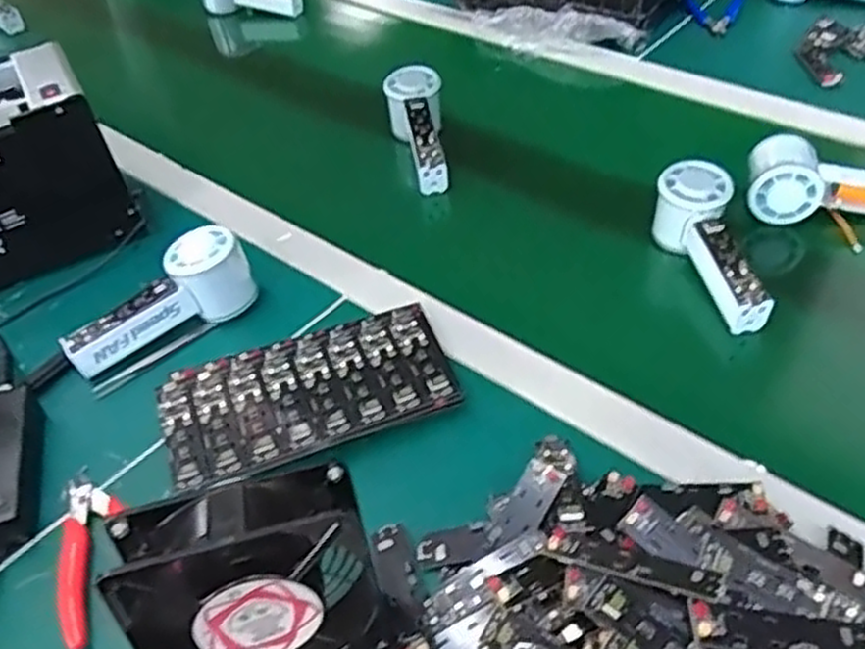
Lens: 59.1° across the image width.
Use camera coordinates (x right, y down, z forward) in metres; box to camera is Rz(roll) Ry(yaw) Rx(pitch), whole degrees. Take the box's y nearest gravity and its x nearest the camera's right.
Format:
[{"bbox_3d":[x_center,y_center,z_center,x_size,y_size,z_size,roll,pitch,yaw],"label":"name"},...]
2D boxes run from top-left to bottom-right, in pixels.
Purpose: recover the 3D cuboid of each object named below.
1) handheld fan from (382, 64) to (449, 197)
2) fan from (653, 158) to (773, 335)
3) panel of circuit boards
[{"bbox_3d":[-0.010,-0.194,0.765,0.055,0.055,0.156,-11,59,-4],"label":"handheld fan"},{"bbox_3d":[0.223,-0.059,0.607,0.051,0.050,0.151,-12,60,-5],"label":"fan"},{"bbox_3d":[-0.086,0.049,0.540,0.197,0.021,0.104,-19,47,-12],"label":"panel of circuit boards"}]

